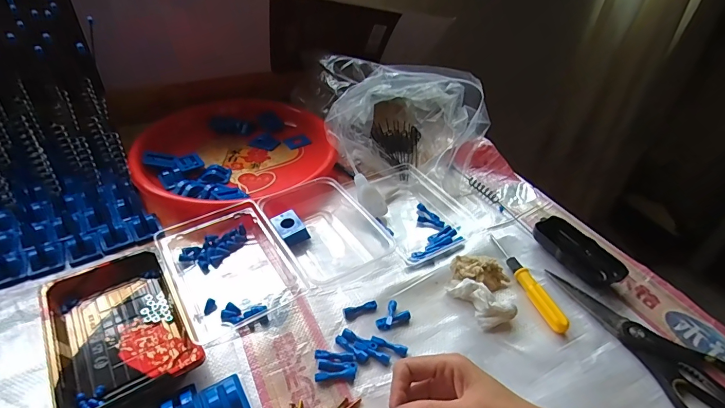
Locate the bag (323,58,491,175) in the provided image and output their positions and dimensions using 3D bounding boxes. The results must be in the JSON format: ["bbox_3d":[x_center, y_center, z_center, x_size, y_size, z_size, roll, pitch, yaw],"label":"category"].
[{"bbox_3d":[0.064,-0.156,0.659,0.242,0.124,0.228,-2,40,-8],"label":"bag"}]

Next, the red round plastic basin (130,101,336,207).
[{"bbox_3d":[-0.199,-0.086,0.628,0.287,0.030,0.272,3,39,-2],"label":"red round plastic basin"}]

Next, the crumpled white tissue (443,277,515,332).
[{"bbox_3d":[0.128,0.102,0.428,0.036,0.026,0.064,-19,45,-26],"label":"crumpled white tissue"}]

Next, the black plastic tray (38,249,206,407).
[{"bbox_3d":[-0.231,0.117,0.378,0.107,0.026,0.158,-22,46,-28],"label":"black plastic tray"}]

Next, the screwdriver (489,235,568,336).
[{"bbox_3d":[0.188,0.086,0.460,0.015,0.018,0.138,-8,41,-15],"label":"screwdriver"}]

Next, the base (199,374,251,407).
[{"bbox_3d":[-0.116,0.170,0.338,0.034,0.015,0.044,-20,45,-27],"label":"base"}]

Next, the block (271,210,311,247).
[{"bbox_3d":[-0.091,0.032,0.502,0.036,0.022,0.044,-25,48,-31],"label":"block"}]

